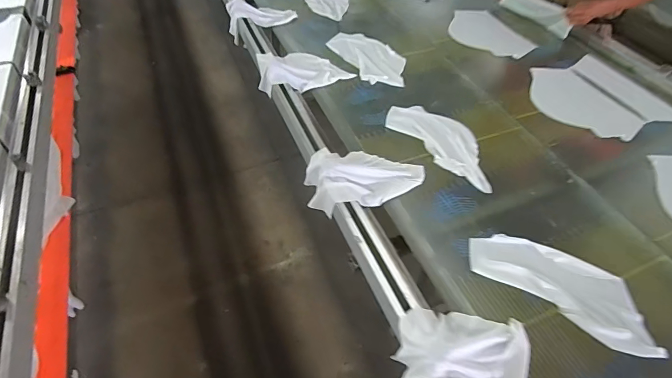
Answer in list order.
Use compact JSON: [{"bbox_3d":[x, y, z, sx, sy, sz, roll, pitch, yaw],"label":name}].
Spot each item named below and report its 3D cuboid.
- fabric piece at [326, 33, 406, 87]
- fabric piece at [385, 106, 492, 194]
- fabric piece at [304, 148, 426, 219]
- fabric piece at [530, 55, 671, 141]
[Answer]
[{"bbox_3d":[0.123,-0.488,1.411,0.197,0.015,0.386,-22,53,-20],"label":"fabric piece"},{"bbox_3d":[0.315,-0.144,1.116,0.170,0.007,0.381,-31,57,-26],"label":"fabric piece"},{"bbox_3d":[0.079,-0.030,1.014,0.299,0.080,0.189,-11,50,-12],"label":"fabric piece"},{"bbox_3d":[0.862,-0.312,1.296,0.393,0.029,0.391,-15,53,-12],"label":"fabric piece"}]

